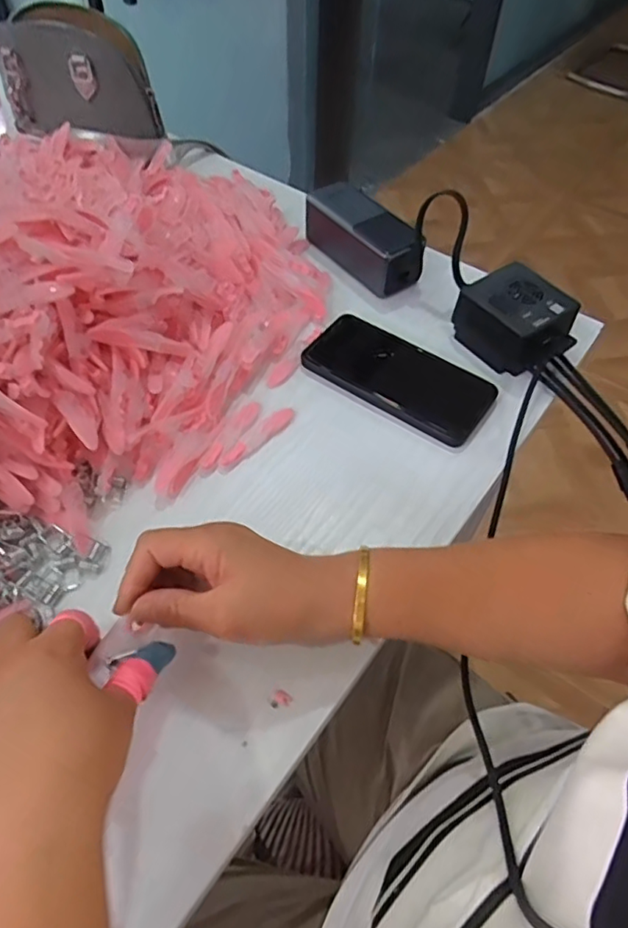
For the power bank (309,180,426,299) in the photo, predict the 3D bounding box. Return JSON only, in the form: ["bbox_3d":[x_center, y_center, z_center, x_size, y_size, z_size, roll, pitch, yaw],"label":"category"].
[{"bbox_3d":[0.050,-0.223,0.556,0.056,0.047,0.128,-29,60,-21],"label":"power bank"}]

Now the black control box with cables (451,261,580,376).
[{"bbox_3d":[0.176,-0.124,0.496,0.071,0.048,0.086,-29,60,-21],"label":"black control box with cables"}]

